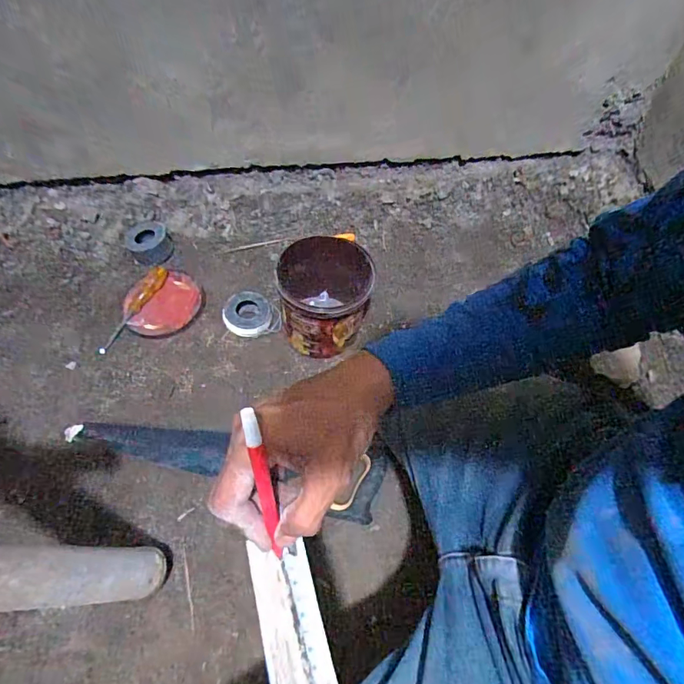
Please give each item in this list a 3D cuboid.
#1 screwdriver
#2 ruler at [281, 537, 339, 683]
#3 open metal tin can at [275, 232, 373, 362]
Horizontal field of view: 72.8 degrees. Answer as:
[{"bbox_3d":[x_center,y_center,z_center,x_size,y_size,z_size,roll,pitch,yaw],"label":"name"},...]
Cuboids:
[{"bbox_3d":[-0.393,-0.064,0.871,0.029,0.025,0.192,28,77,18],"label":"screwdriver"},{"bbox_3d":[-0.011,0.214,0.290,0.019,0.008,0.167,-14,58,-11],"label":"ruler"},{"bbox_3d":[-0.031,-0.073,0.813,0.162,0.153,0.150,-1,53,-1],"label":"open metal tin can"}]

